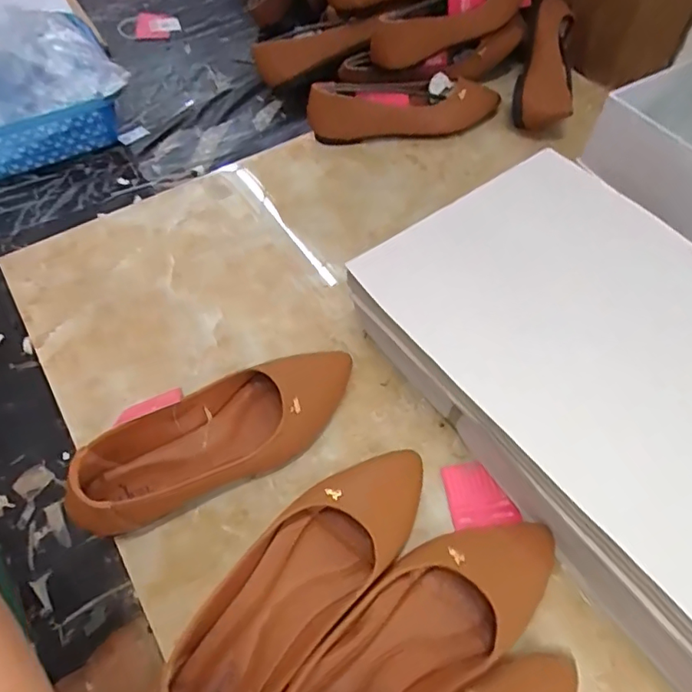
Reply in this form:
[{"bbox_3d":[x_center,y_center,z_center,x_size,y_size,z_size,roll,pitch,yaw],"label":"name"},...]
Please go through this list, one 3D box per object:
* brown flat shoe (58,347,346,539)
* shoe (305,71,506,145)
[{"bbox_3d":[-0.099,0.069,0.433,0.241,0.074,0.091,-25,60,-15],"label":"brown flat shoe"},{"bbox_3d":[0.074,-0.313,0.678,0.246,0.055,0.071,-7,57,-5],"label":"shoe"}]

